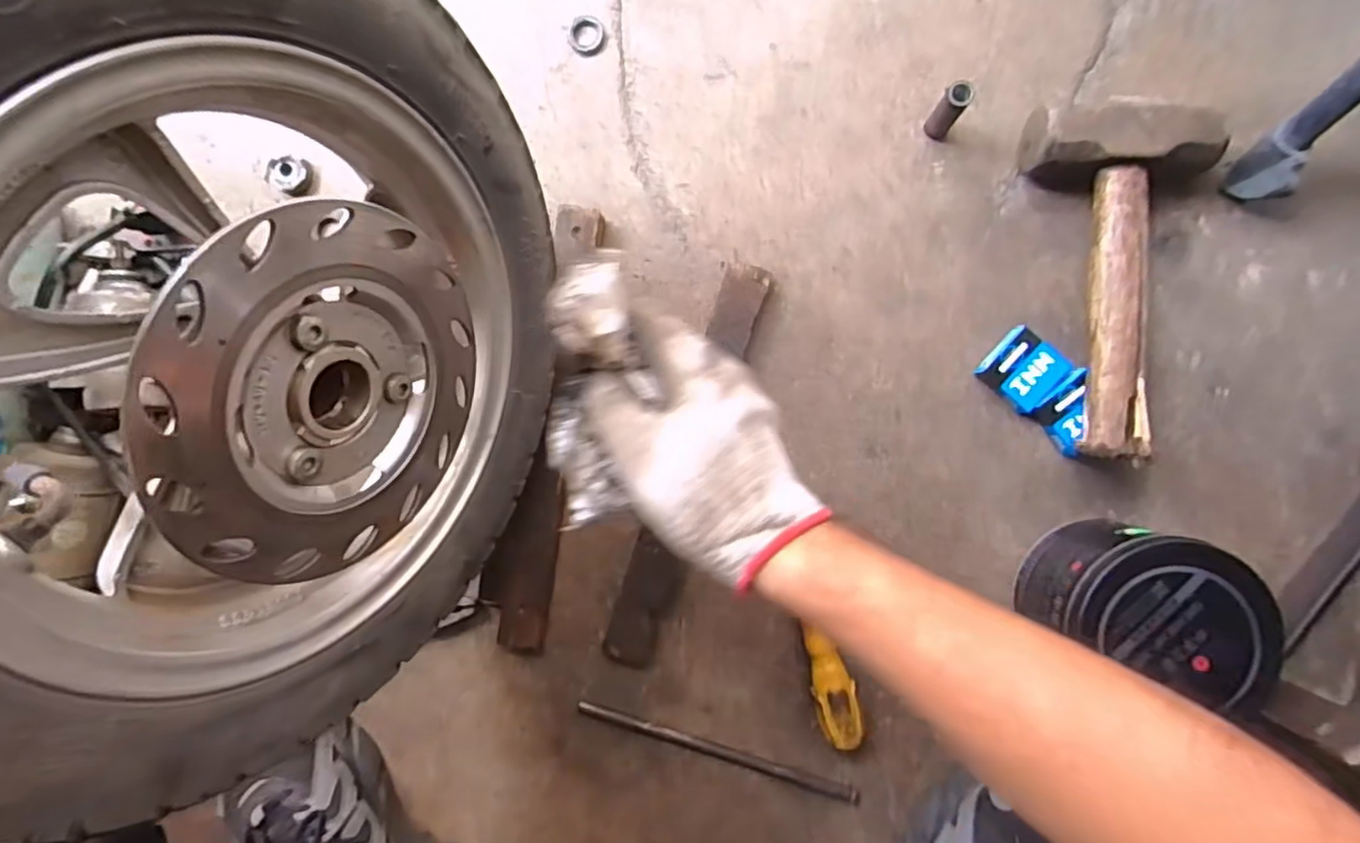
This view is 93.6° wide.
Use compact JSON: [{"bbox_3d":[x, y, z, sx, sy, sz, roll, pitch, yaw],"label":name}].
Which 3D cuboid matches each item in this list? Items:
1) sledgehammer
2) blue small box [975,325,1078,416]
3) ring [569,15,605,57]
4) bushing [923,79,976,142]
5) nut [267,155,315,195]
[{"bbox_3d":[0.315,-0.101,0.463,0.118,0.053,0.244,-1,91,2],"label":"sledgehammer"},{"bbox_3d":[0.256,-0.039,0.478,0.049,0.024,0.047,43,92,1],"label":"blue small box"},{"bbox_3d":[-0.073,-0.303,0.500,0.028,0.004,0.030,0,91,2],"label":"ring"},{"bbox_3d":[0.194,-0.224,0.461,0.019,0.055,0.015,41,92,1],"label":"bushing"},{"bbox_3d":[-0.309,-0.195,0.507,0.032,0.010,0.028,15,91,2],"label":"nut"}]

